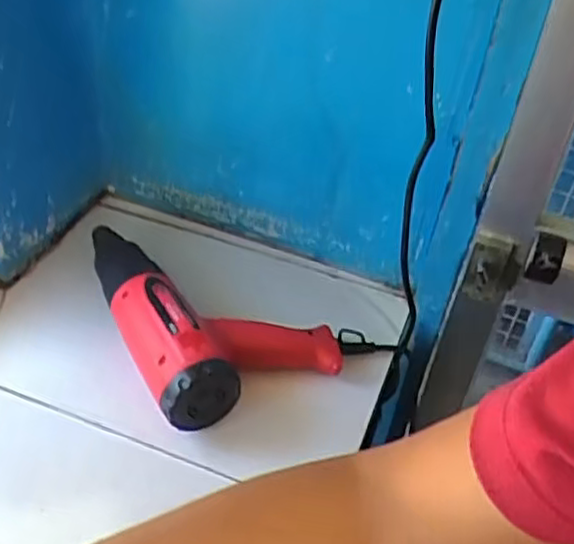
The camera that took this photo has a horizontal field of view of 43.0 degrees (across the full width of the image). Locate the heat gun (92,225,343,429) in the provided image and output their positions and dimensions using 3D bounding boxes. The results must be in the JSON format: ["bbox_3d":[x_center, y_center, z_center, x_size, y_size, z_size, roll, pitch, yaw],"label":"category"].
[{"bbox_3d":[-0.085,0.022,0.743,0.187,0.075,0.276,-16,45,-25],"label":"heat gun"}]

